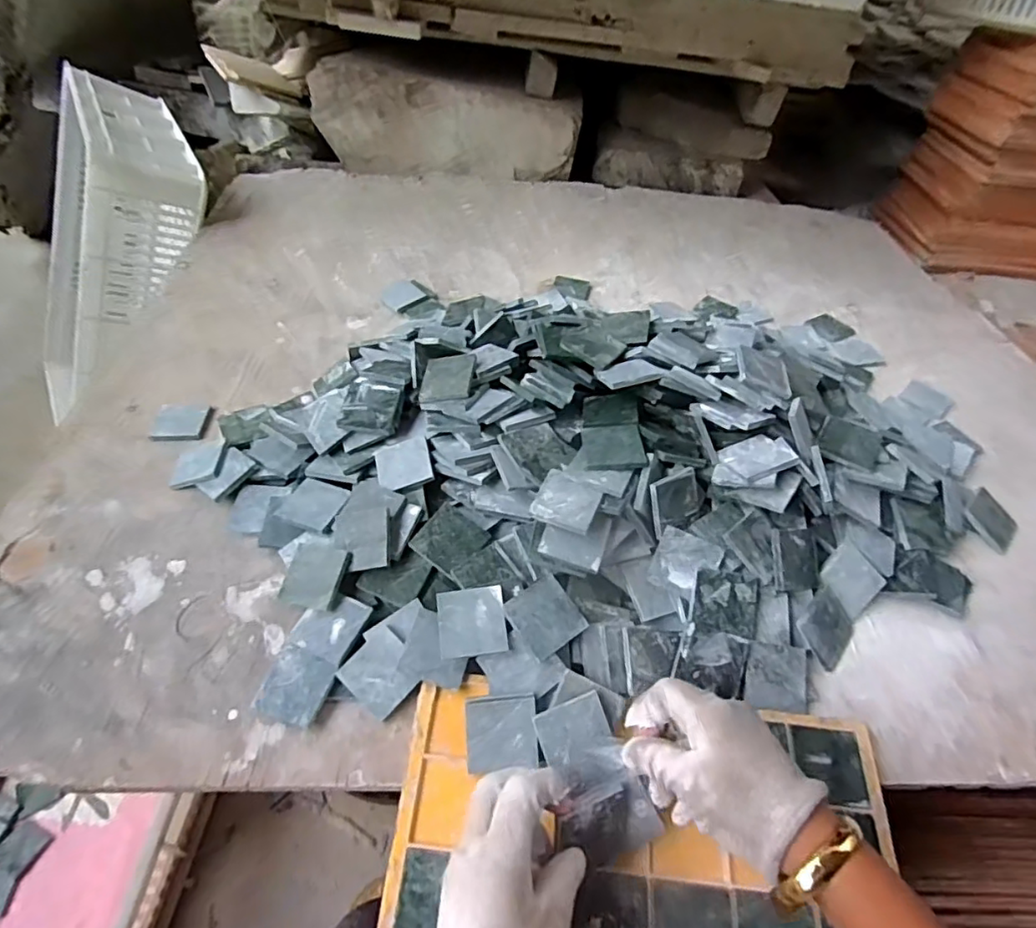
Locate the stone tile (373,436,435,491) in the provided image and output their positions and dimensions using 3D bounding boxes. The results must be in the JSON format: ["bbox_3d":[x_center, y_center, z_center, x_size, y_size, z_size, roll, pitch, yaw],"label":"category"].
[{"bbox_3d":[-0.102,0.000,0.524,0.050,0.007,0.053,-19,58,3],"label":"stone tile"}]

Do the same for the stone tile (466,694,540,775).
[{"bbox_3d":[-0.011,0.187,0.411,0.048,0.006,0.048,-3,87,-1],"label":"stone tile"}]

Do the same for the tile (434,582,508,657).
[{"bbox_3d":[-0.034,0.116,0.437,0.049,0.004,0.048,-9,65,-1],"label":"tile"}]

